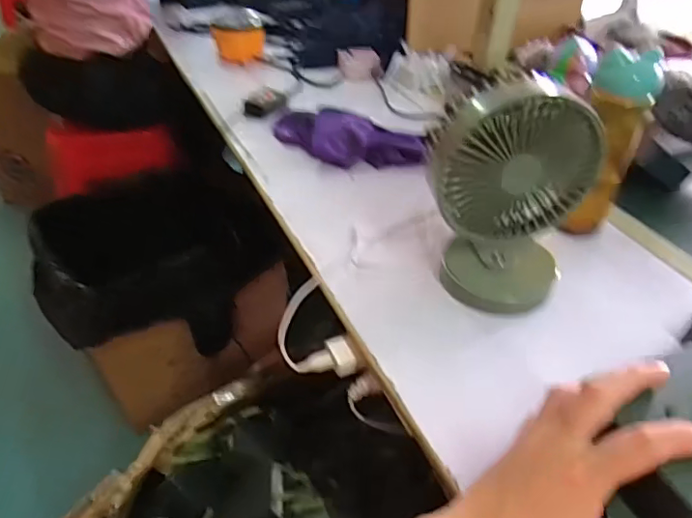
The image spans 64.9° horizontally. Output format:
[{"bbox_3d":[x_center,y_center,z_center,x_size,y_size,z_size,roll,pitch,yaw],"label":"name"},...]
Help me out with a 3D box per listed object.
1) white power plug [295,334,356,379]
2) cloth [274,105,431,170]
[{"bbox_3d":[-0.021,0.106,0.572,0.059,0.019,0.038,-11,40,-15],"label":"white power plug"},{"bbox_3d":[-0.017,-0.189,0.838,0.232,0.062,0.096,18,42,20],"label":"cloth"}]

